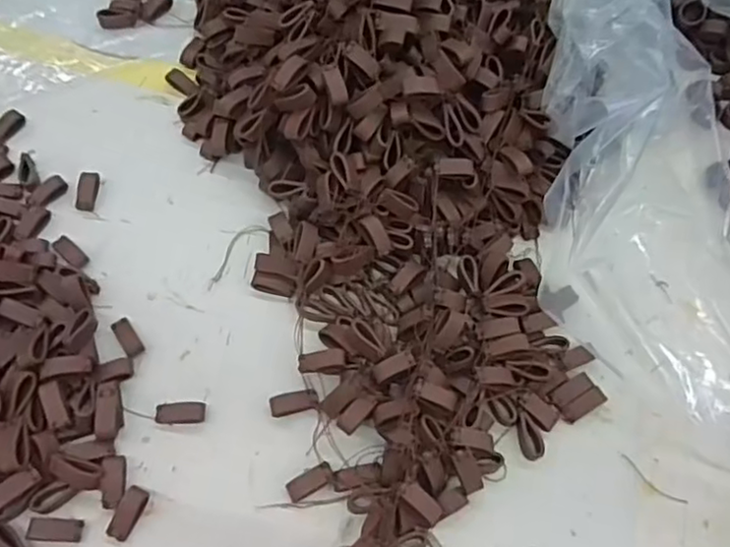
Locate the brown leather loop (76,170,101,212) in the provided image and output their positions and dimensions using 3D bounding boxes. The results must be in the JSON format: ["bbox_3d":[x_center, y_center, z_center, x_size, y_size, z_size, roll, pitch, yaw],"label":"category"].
[{"bbox_3d":[-0.162,-0.048,0.375,0.010,0.008,0.024,5,65,-1],"label":"brown leather loop"}]

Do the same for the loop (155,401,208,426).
[{"bbox_3d":[-0.092,0.070,0.321,0.024,0.005,0.010,-2,65,-4],"label":"loop"}]

